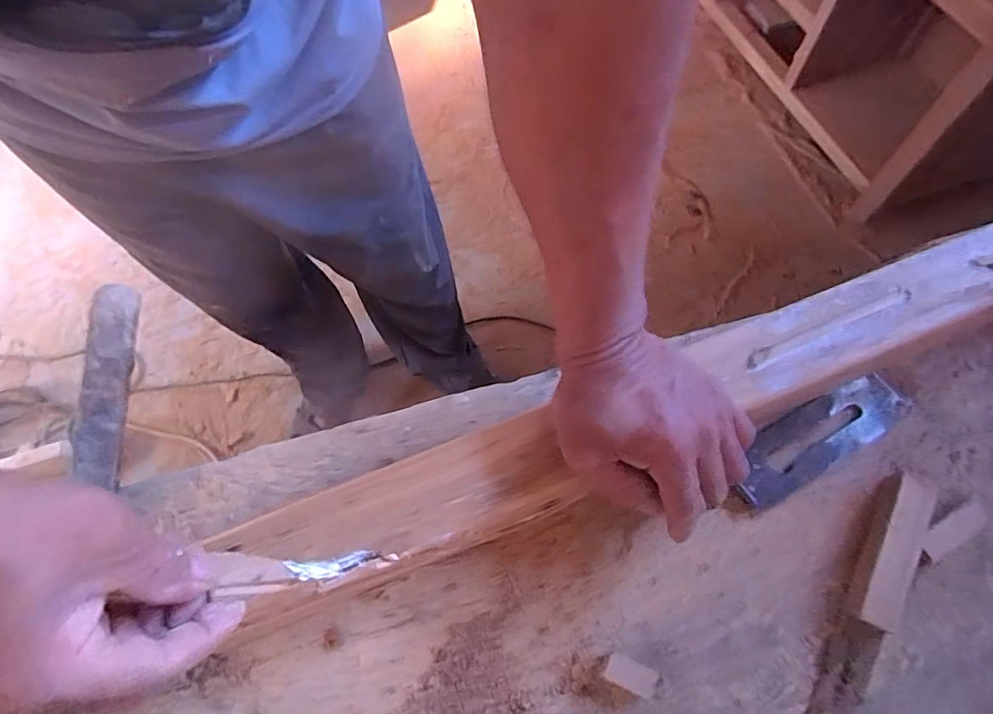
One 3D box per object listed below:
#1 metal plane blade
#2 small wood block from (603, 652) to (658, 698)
[{"bbox_3d":[0.231,0.056,0.378,0.147,0.006,0.043,-28,67,-9],"label":"metal plane blade"},{"bbox_3d":[0.082,0.195,0.322,0.031,0.010,0.015,21,68,13],"label":"small wood block"}]

